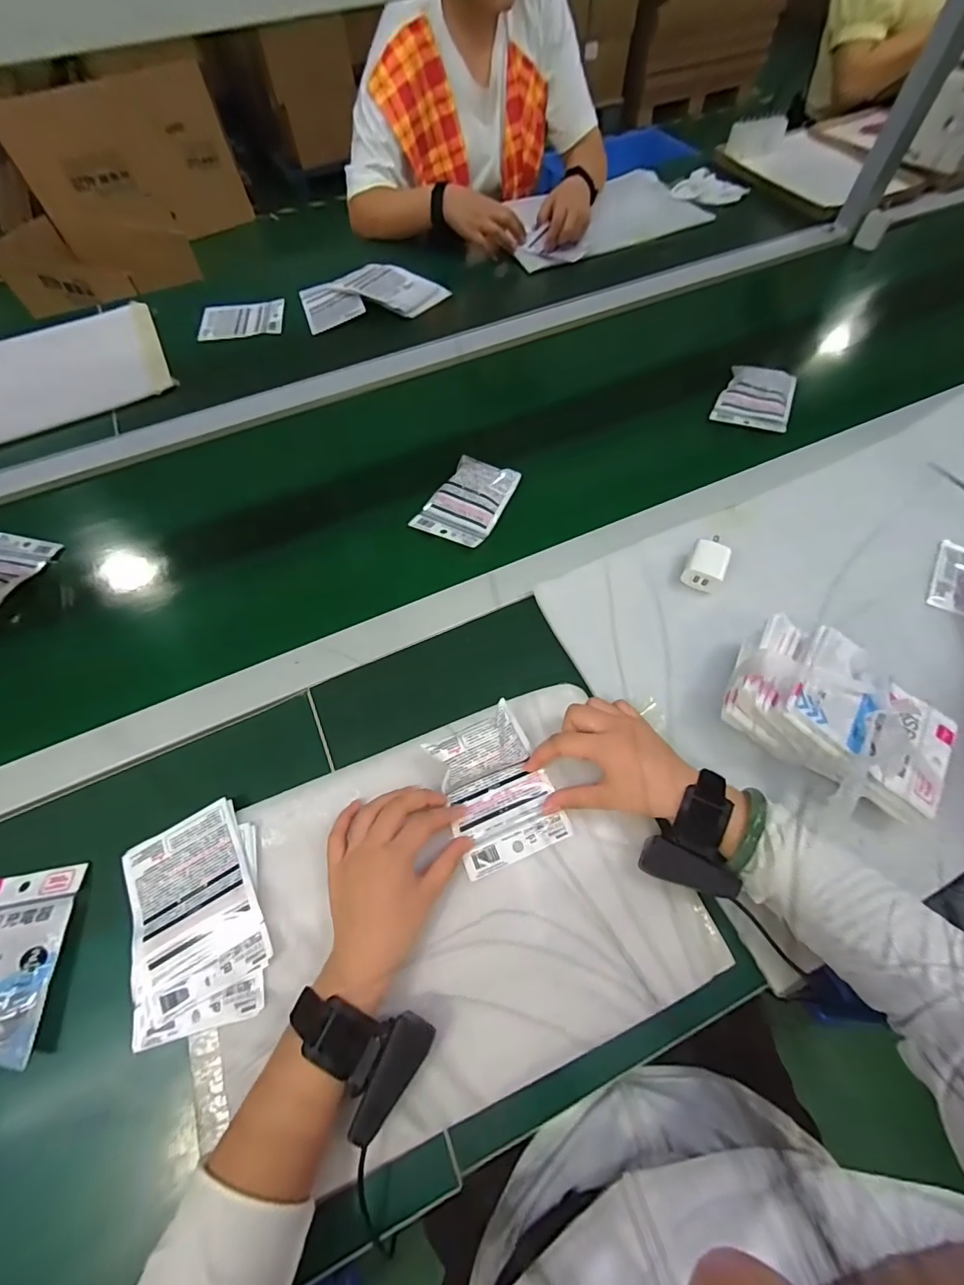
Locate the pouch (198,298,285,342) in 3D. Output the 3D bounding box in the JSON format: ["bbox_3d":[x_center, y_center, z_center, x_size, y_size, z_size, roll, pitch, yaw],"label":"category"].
[{"bbox_3d":[-0.412,-0.555,0.823,0.137,0.007,0.099,-9,65,-3],"label":"pouch"}]

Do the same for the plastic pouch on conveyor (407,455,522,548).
[{"bbox_3d":[-0.016,-0.183,0.609,0.092,0.025,0.128,28,66,16],"label":"plastic pouch on conveyor"}]

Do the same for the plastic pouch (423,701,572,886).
[{"bbox_3d":[0.013,0.127,0.419,0.091,0.043,0.116,-21,63,-9],"label":"plastic pouch"}]

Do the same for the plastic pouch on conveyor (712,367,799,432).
[{"bbox_3d":[0.394,-0.351,0.683,0.095,0.014,0.134,25,65,14],"label":"plastic pouch on conveyor"}]

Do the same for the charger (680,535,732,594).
[{"bbox_3d":[0.250,-0.090,0.529,0.039,0.025,0.066,24,65,14],"label":"charger"}]

